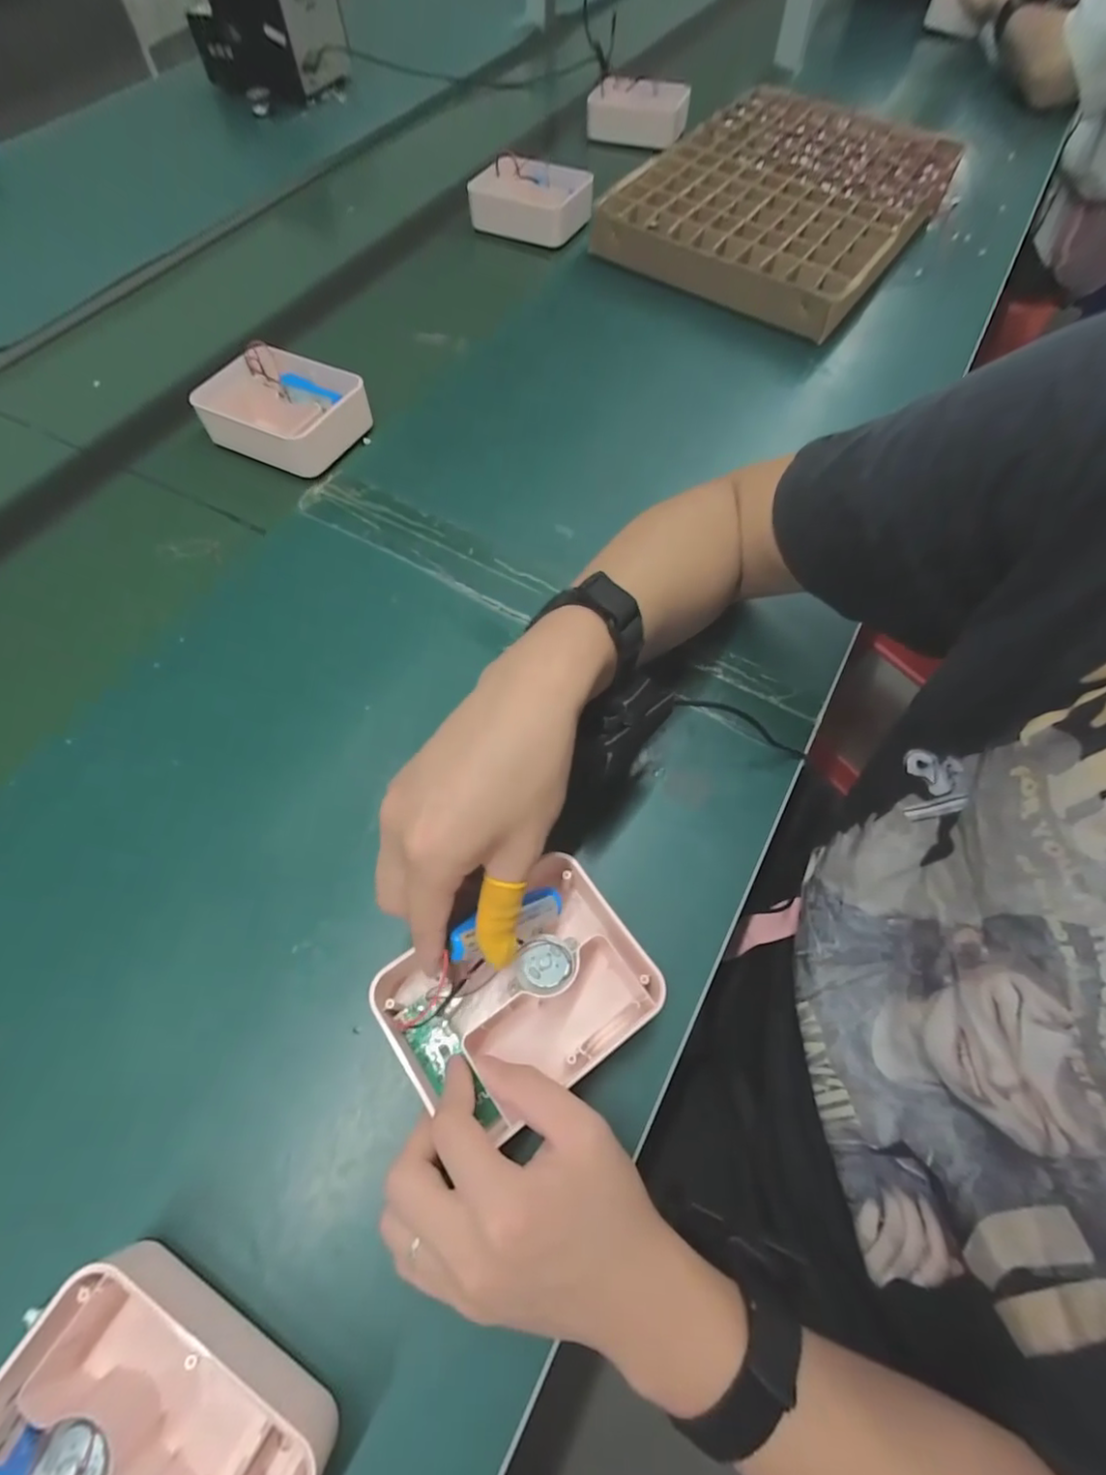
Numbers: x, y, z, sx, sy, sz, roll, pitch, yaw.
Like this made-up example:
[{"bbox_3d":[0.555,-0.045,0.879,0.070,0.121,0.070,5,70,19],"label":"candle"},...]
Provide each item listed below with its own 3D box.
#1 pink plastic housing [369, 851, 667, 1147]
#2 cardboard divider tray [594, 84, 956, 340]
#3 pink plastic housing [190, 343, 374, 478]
[{"bbox_3d":[-0.014,0.133,0.334,0.132,0.046,0.100,-35,67,-17],"label":"pink plastic housing"},{"bbox_3d":[0.280,-0.649,0.751,0.299,0.042,0.459,33,62,14],"label":"cardboard divider tray"},{"bbox_3d":[-0.239,-0.294,0.566,0.121,0.048,0.101,27,61,11],"label":"pink plastic housing"}]

